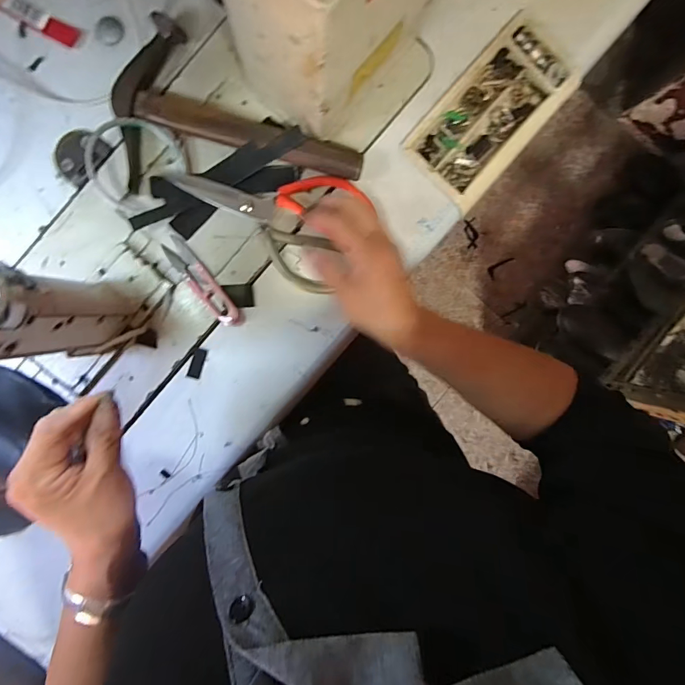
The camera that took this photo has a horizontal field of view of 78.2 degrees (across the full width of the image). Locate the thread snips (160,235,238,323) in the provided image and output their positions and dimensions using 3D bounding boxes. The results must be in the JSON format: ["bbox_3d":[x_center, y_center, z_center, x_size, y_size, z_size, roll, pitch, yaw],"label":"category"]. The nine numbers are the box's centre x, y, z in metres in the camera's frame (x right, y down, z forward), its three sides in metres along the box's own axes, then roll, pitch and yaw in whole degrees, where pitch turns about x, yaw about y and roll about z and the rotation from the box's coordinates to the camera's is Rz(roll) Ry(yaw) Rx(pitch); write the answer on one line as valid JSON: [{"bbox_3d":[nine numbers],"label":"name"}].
[{"bbox_3d":[-0.136,-0.059,0.404,0.023,0.006,0.098,-40,93,0],"label":"thread snips"}]

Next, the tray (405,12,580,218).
[{"bbox_3d":[0.153,-0.233,0.427,0.092,0.023,0.183,41,91,-3],"label":"tray"}]

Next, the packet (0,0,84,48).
[{"bbox_3d":[-0.278,-0.297,0.389,0.070,0.004,0.019,26,92,-3],"label":"packet"}]

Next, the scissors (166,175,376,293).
[{"bbox_3d":[-0.069,-0.133,0.409,0.171,0.016,0.108,29,90,-2],"label":"scissors"}]

